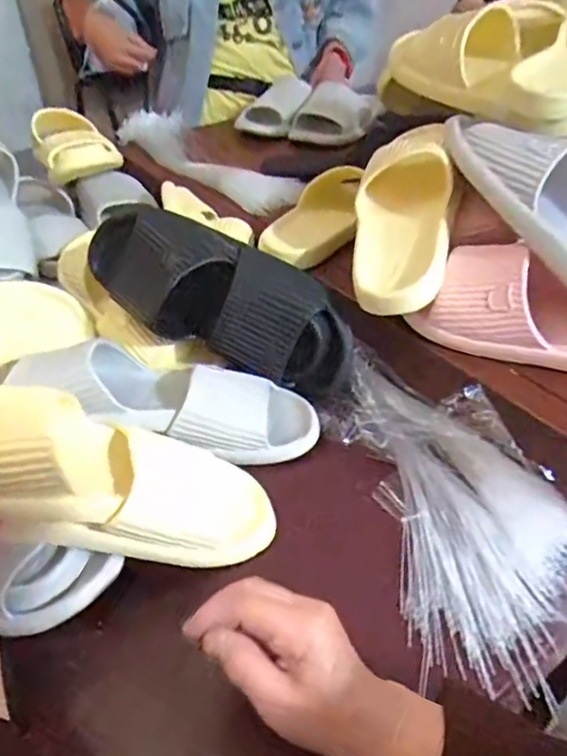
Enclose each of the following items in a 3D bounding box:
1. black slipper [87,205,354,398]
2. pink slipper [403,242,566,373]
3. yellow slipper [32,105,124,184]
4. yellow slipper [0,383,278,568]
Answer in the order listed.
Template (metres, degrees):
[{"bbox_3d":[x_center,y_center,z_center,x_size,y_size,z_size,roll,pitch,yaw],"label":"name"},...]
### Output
[{"bbox_3d":[-0.061,-0.084,0.611,0.286,0.098,0.087,27,44,6],"label":"black slipper"},{"bbox_3d":[0.241,-0.058,0.530,0.233,0.083,0.077,15,42,19],"label":"pink slipper"},{"bbox_3d":[-0.311,-0.347,0.876,0.100,0.049,0.183,-18,42,-19],"label":"yellow slipper"},{"bbox_3d":[-0.125,0.077,0.444,0.252,0.083,0.107,24,24,-36],"label":"yellow slipper"}]

